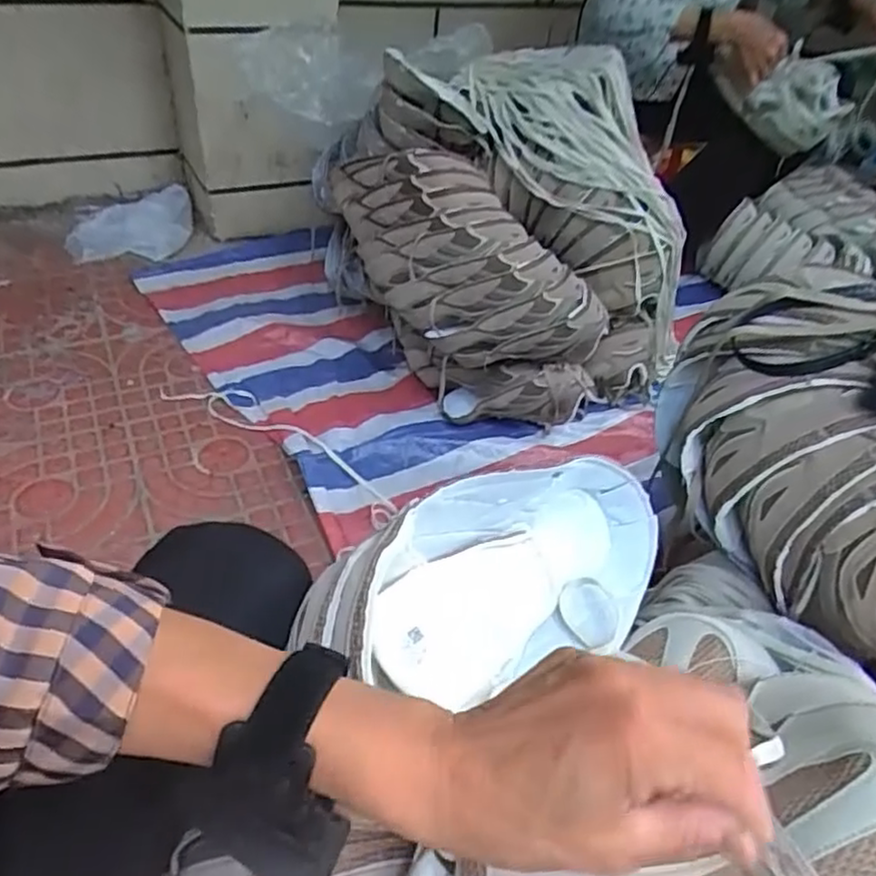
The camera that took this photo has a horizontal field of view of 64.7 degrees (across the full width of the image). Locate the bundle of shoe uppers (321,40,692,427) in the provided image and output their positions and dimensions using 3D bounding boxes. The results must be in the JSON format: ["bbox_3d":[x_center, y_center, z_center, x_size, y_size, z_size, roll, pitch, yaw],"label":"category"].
[{"bbox_3d":[0.117,-0.303,1.148,0.441,0.499,0.408,-16,48,-22],"label":"bundle of shoe uppers"}]

